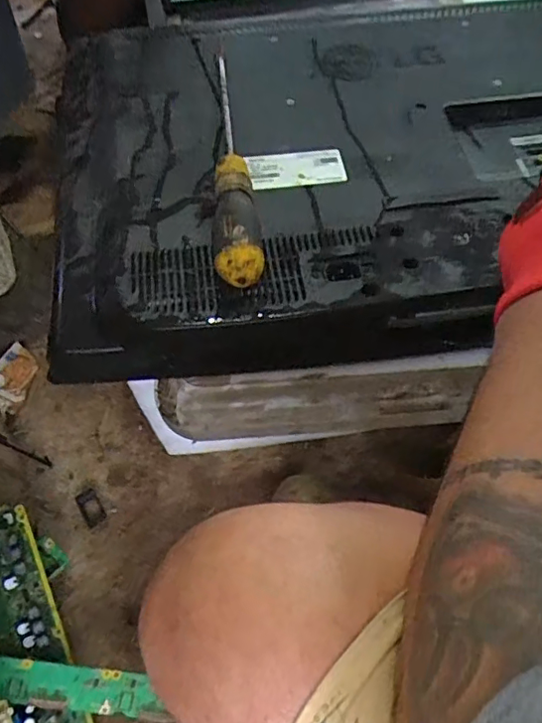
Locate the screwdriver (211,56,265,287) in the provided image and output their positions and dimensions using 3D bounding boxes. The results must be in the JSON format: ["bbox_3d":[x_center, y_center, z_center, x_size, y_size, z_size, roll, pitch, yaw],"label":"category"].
[{"bbox_3d":[-0.033,-0.167,0.451,0.034,0.037,0.265,-5,60,-2],"label":"screwdriver"}]

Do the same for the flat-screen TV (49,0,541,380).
[{"bbox_3d":[0.090,-0.182,0.505,0.548,0.077,0.385,-5,60,-3],"label":"flat-screen TV"}]

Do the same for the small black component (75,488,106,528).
[{"bbox_3d":[-0.238,0.192,0.731,0.026,0.006,0.048,-30,64,-16],"label":"small black component"}]

